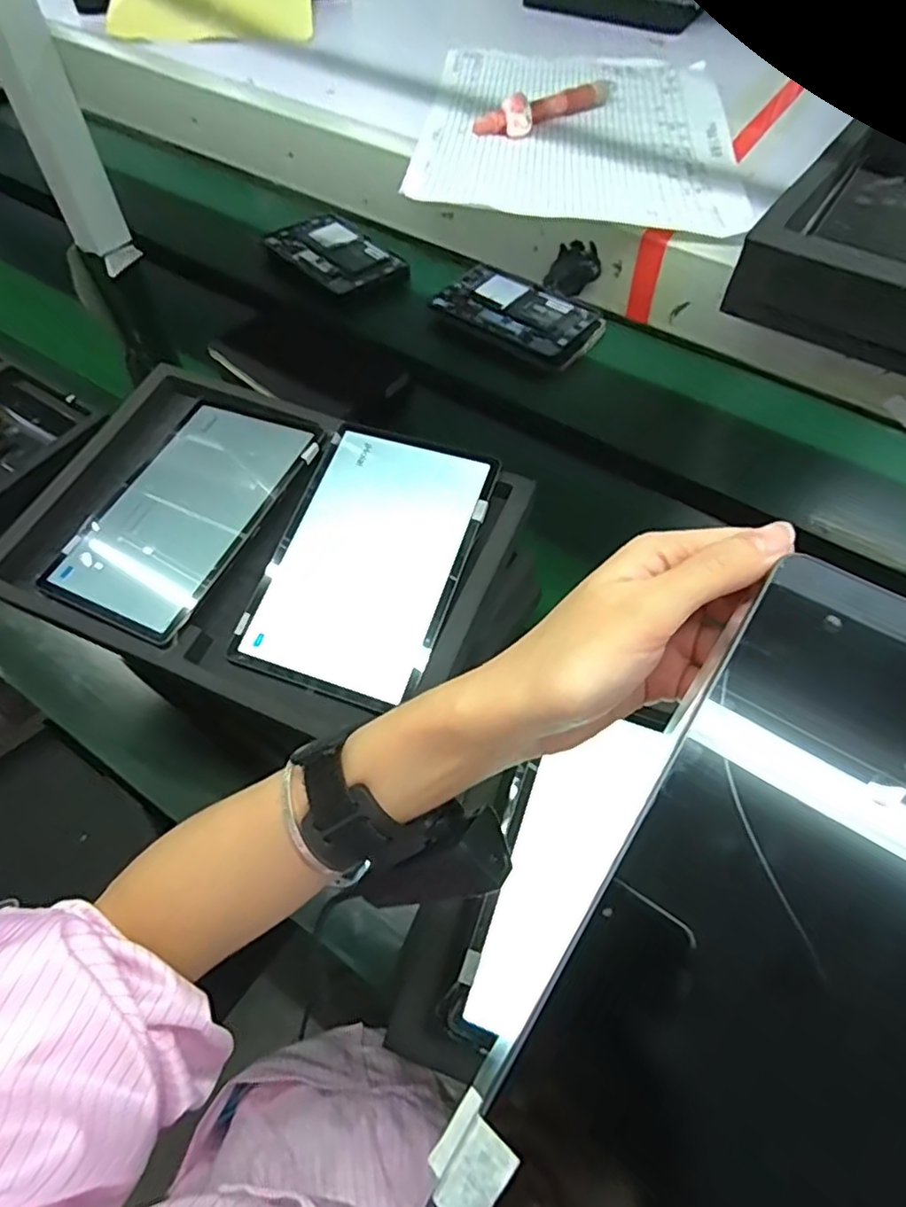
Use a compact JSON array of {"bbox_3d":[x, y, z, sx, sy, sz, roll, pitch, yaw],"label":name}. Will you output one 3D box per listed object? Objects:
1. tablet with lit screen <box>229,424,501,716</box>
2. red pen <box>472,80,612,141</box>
[{"bbox_3d":[-0.072,-0.042,0.559,0.165,0.013,0.255,17,72,12],"label":"tablet with lit screen"},{"bbox_3d":[0.068,-0.359,0.450,0.121,0.023,0.024,-38,65,-22],"label":"red pen"}]

